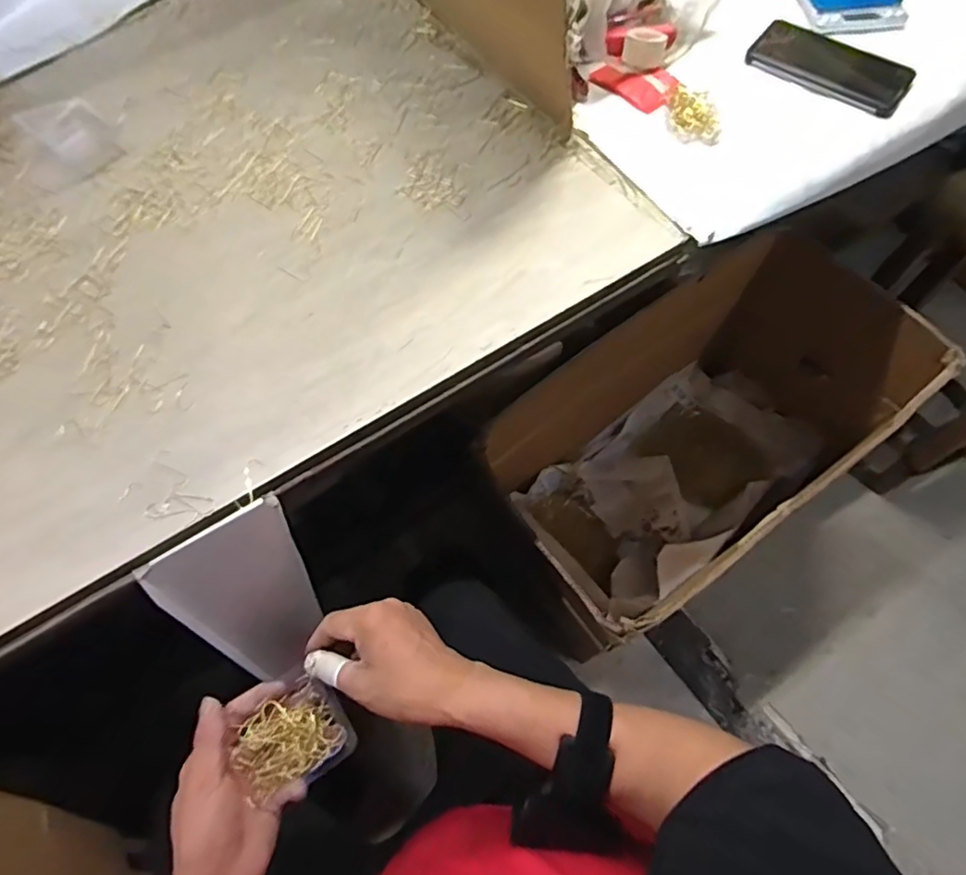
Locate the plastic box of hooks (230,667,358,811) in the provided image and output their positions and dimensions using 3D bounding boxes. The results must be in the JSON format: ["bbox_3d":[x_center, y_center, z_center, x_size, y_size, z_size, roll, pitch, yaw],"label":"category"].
[{"bbox_3d":[-0.140,0.221,0.429,0.078,0.015,0.070,-40,71,-14],"label":"plastic box of hooks"}]

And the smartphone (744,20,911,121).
[{"bbox_3d":[0.382,-0.410,0.643,0.164,0.007,0.090,31,71,14],"label":"smartphone"}]

